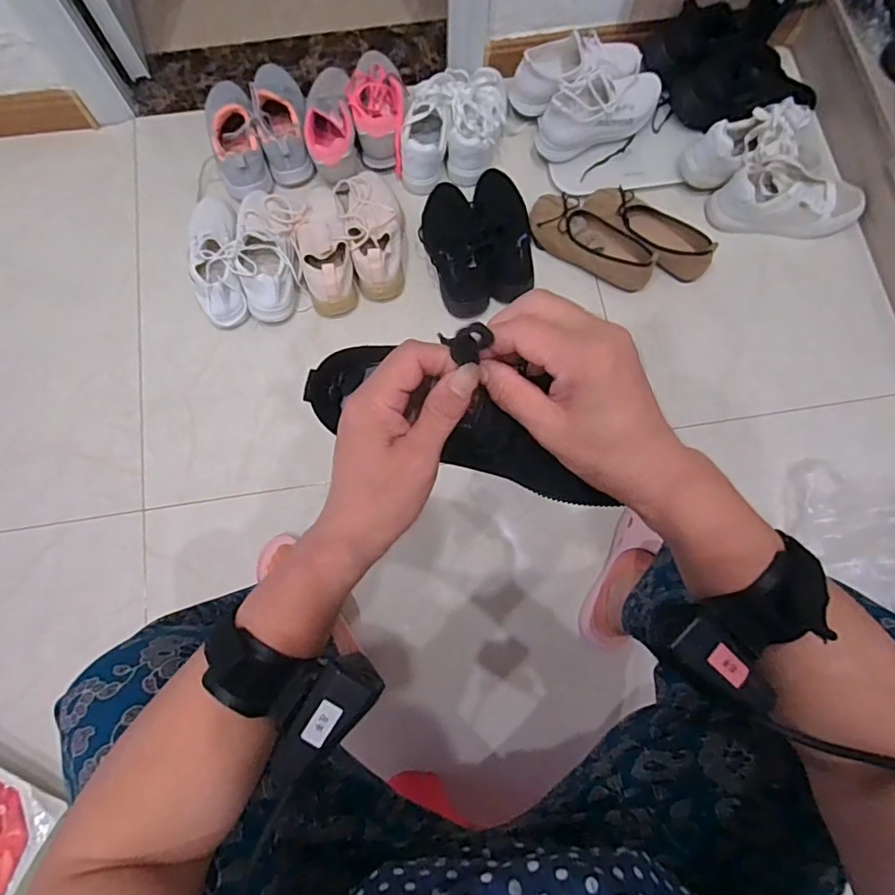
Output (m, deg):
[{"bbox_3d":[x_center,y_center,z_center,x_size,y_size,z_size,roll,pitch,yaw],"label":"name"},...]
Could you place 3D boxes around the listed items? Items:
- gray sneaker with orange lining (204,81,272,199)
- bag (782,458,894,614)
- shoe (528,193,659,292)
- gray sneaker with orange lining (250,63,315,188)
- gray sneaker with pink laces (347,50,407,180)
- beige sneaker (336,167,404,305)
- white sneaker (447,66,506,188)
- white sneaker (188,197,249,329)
[{"bbox_3d":[-0.382,-0.565,0.965,0.087,0.097,0.231,-16,77,-4],"label":"gray sneaker with orange lining"},{"bbox_3d":[0.663,0.138,0.803,0.276,0.103,0.202,19,77,4],"label":"bag"},{"bbox_3d":[0.247,-0.355,0.932,0.236,0.061,0.099,35,78,8],"label":"shoe"},{"bbox_3d":[-0.302,-0.610,0.976,0.083,0.111,0.241,-12,76,-3],"label":"gray sneaker with orange lining"},{"bbox_3d":[-0.129,-0.634,0.995,0.100,0.084,0.264,-6,76,-2],"label":"gray sneaker with pink laces"},{"bbox_3d":[-0.123,-0.377,0.928,0.108,0.083,0.237,-17,77,-4],"label":"beige sneaker"},{"bbox_3d":[0.054,-0.600,0.986,0.096,0.083,0.230,12,76,3],"label":"white sneaker"},{"bbox_3d":[-0.396,-0.333,0.917,0.086,0.070,0.253,-12,76,-3],"label":"white sneaker"}]

